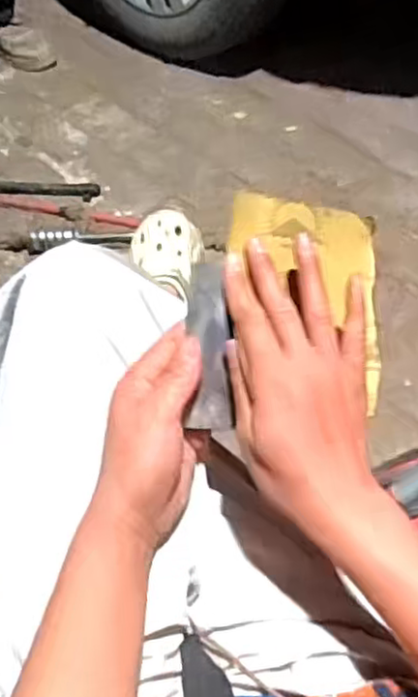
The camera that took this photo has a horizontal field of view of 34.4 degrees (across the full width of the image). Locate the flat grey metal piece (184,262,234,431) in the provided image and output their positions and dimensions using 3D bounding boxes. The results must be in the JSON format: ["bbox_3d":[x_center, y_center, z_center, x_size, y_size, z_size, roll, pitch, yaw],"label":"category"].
[{"bbox_3d":[0.000,0.000,0.427,0.025,0.010,0.105,-2,97,1],"label":"flat grey metal piece"}]

